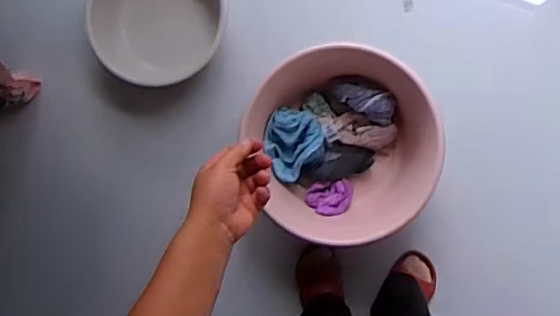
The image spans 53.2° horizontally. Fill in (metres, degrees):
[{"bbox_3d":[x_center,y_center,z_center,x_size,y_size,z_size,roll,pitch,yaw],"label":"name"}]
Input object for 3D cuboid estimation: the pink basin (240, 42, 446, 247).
[{"bbox_3d":[0.147,-0.038,1.292,0.415,0.160,0.452,-18,89,7],"label":"pink basin"}]

